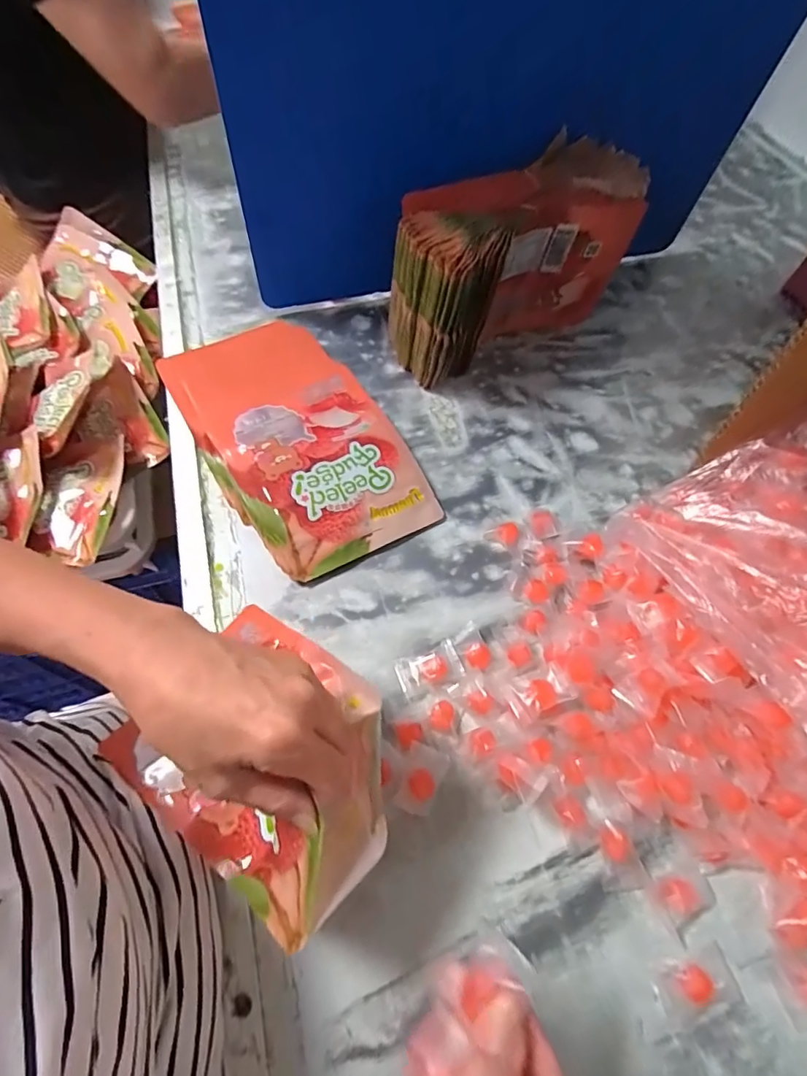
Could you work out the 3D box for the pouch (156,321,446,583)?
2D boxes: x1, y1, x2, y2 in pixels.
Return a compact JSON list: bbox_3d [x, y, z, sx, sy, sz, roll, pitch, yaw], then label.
[{"bbox_3d":[-0.118,-0.113,0.516,0.173,0.035,0.329,-29,66,-17],"label":"pouch"}]

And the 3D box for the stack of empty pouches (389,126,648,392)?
[{"bbox_3d":[0.124,-0.308,0.564,0.289,0.166,0.121,-29,66,-18],"label":"stack of empty pouches"}]

